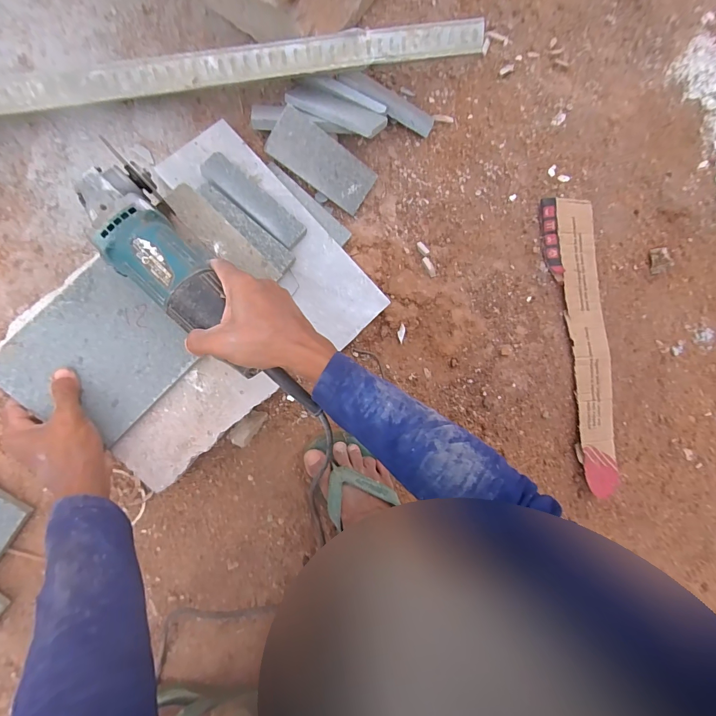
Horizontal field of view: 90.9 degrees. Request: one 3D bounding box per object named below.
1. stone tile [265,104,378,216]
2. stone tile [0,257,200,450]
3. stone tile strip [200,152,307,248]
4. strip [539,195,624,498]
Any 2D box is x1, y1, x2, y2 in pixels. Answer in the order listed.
[{"bbox_3d":[-0.049,-0.273,0.494,0.147,0.006,0.066,31,106,-19],"label":"stone tile"},{"bbox_3d":[-0.287,0.001,0.391,0.151,0.014,0.168,43,83,-3],"label":"stone tile"},{"bbox_3d":[-0.140,-0.210,0.470,0.155,0.011,0.037,40,82,-9],"label":"stone tile strip"},{"bbox_3d":[0.368,-0.018,0.570,0.088,0.014,0.483,-6,88,-7],"label":"strip"}]

